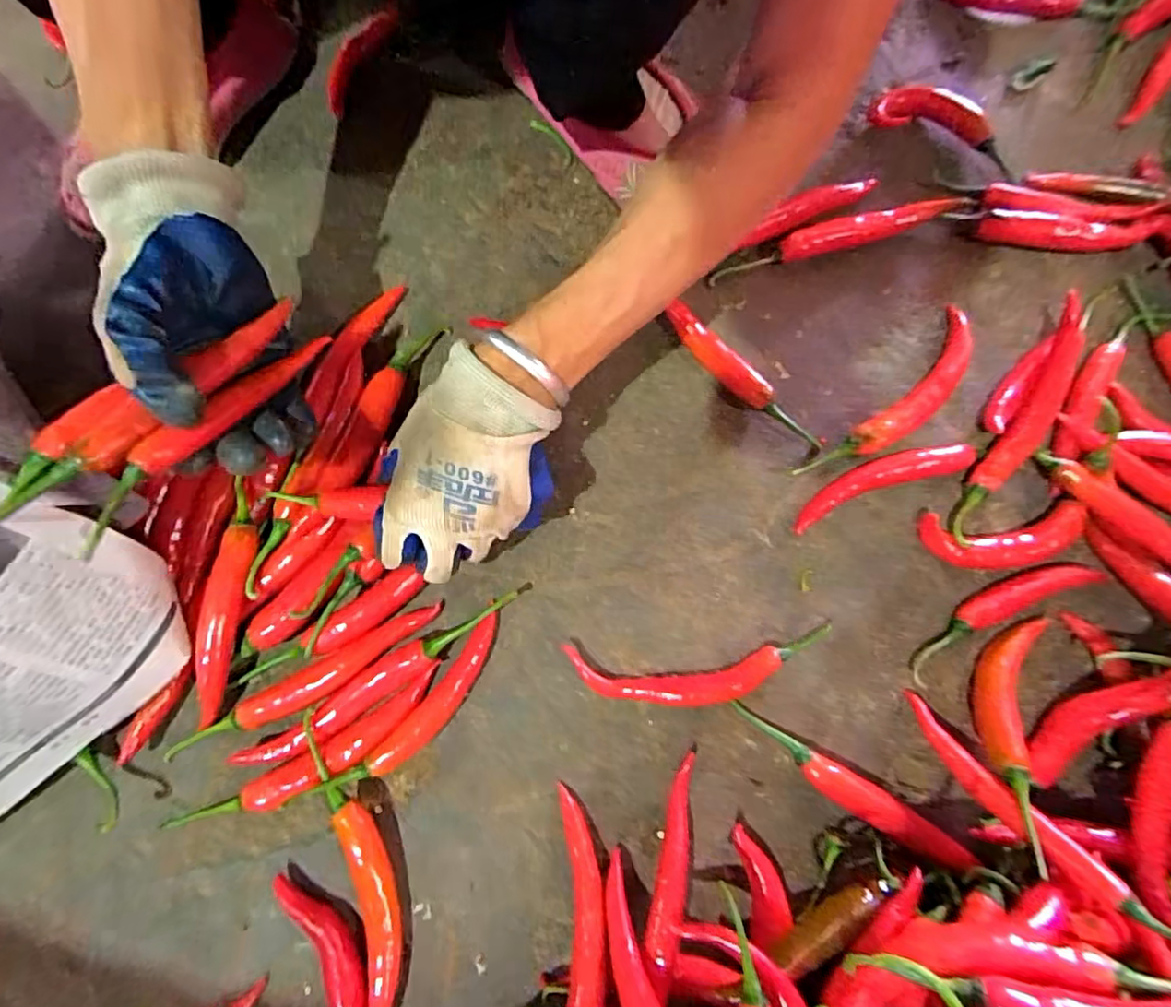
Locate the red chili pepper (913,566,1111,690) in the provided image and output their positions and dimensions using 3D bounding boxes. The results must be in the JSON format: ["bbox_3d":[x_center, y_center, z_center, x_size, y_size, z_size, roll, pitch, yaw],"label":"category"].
[{"bbox_3d":[0.260,0.066,0.362,0.138,0.014,0.030,-28,78,-5],"label":"red chili pepper"}]

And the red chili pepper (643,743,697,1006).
[{"bbox_3d":[0.049,0.203,0.328,0.018,0.019,0.120,12,62,4],"label":"red chili pepper"}]

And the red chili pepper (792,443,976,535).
[{"bbox_3d":[0.193,-0.014,0.381,0.124,0.025,0.025,-20,77,-4],"label":"red chili pepper"}]

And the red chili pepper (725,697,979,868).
[{"bbox_3d":[0.155,0.168,0.344,0.152,0.014,0.021,33,80,8],"label":"red chili pepper"}]

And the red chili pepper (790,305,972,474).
[{"bbox_3d":[0.215,-0.069,0.393,0.170,0.026,0.038,-43,80,-8],"label":"red chili pepper"}]

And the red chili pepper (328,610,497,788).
[{"bbox_3d":[-0.094,0.124,0.356,0.025,0.019,0.127,40,80,9],"label":"red chili pepper"}]

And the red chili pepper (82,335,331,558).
[{"bbox_3d":[-0.195,-0.045,0.303,0.018,0.015,0.166,25,53,6],"label":"red chili pepper"}]

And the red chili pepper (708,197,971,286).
[{"bbox_3d":[0.183,-0.193,0.421,0.187,0.020,0.019,-16,77,-3],"label":"red chili pepper"}]

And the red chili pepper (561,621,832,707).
[{"bbox_3d":[0.070,0.102,0.357,0.161,0.021,0.040,-3,77,0],"label":"red chili pepper"}]

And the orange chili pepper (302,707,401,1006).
[{"bbox_3d":[-0.130,0.211,0.336,0.032,0.022,0.180,-15,77,-3],"label":"orange chili pepper"}]

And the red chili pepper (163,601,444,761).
[{"bbox_3d":[-0.171,0.112,0.362,0.178,0.015,0.024,-26,78,-5],"label":"red chili pepper"}]

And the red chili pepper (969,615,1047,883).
[{"bbox_3d":[0.244,0.128,0.332,0.029,0.025,0.143,22,56,6],"label":"red chili pepper"}]

